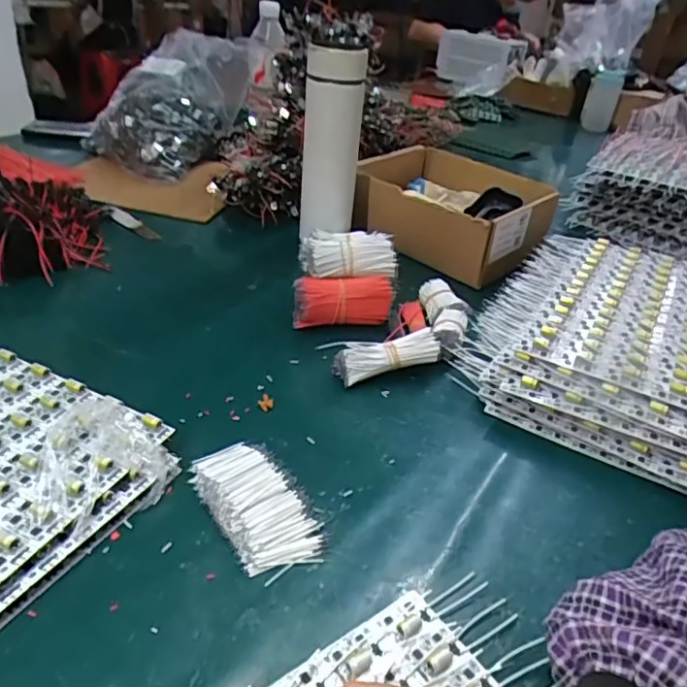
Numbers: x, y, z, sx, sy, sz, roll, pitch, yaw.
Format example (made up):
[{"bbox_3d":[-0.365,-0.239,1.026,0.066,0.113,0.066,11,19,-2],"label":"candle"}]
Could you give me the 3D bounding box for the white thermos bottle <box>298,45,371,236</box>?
[{"bbox_3d":[-0.015,-0.230,0.682,0.070,0.220,0.084,5,32,-3],"label":"white thermos bottle"}]

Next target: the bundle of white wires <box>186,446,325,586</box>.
[{"bbox_3d":[-0.058,0.101,0.365,0.051,0.012,0.107,-17,39,-33],"label":"bundle of white wires"}]

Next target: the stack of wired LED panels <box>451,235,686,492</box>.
[{"bbox_3d":[0.293,-0.002,0.544,0.279,0.068,0.329,23,36,24],"label":"stack of wired LED panels"}]

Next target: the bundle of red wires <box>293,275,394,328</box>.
[{"bbox_3d":[-0.001,-0.041,0.561,0.094,0.050,0.029,-1,33,-11],"label":"bundle of red wires"}]

